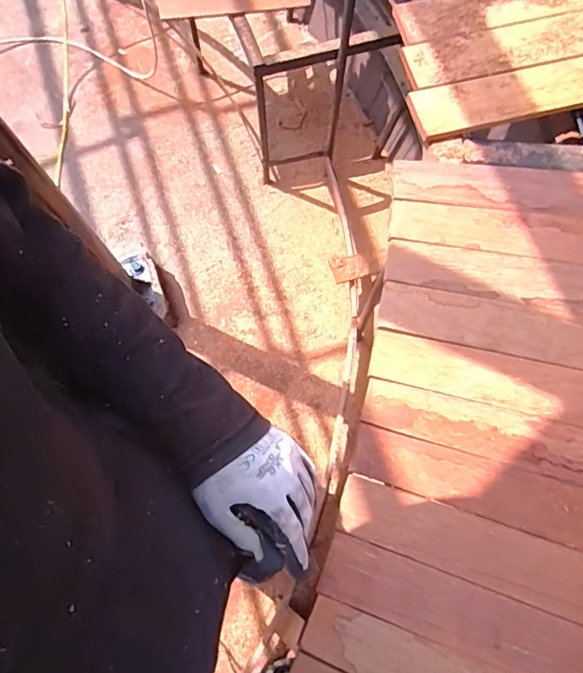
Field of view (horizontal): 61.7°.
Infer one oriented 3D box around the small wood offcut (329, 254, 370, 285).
[{"bbox_3d":[0.154,-0.179,1.274,0.123,0.020,0.065,-19,80,-32],"label":"small wood offcut"}]

